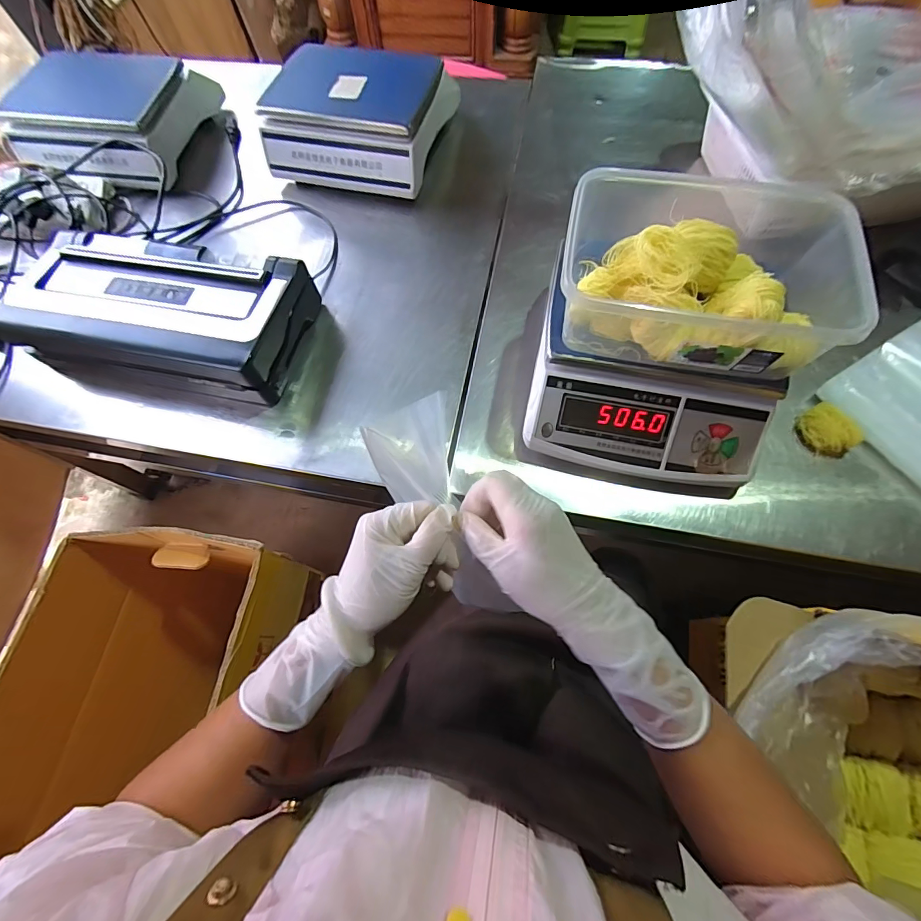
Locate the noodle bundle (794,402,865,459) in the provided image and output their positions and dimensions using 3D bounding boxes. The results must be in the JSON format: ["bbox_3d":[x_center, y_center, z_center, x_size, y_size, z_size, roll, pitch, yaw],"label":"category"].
[{"bbox_3d":[0.464,-0.043,0.533,0.059,0.036,0.067,8,68,6],"label":"noodle bundle"}]

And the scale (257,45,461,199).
[{"bbox_3d":[-0.172,-0.603,0.747,0.266,0.127,0.266,15,69,9],"label":"scale"}]

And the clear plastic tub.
[{"bbox_3d":[0.245,-0.193,0.447,0.272,0.105,0.172,13,69,8],"label":"clear plastic tub"}]

